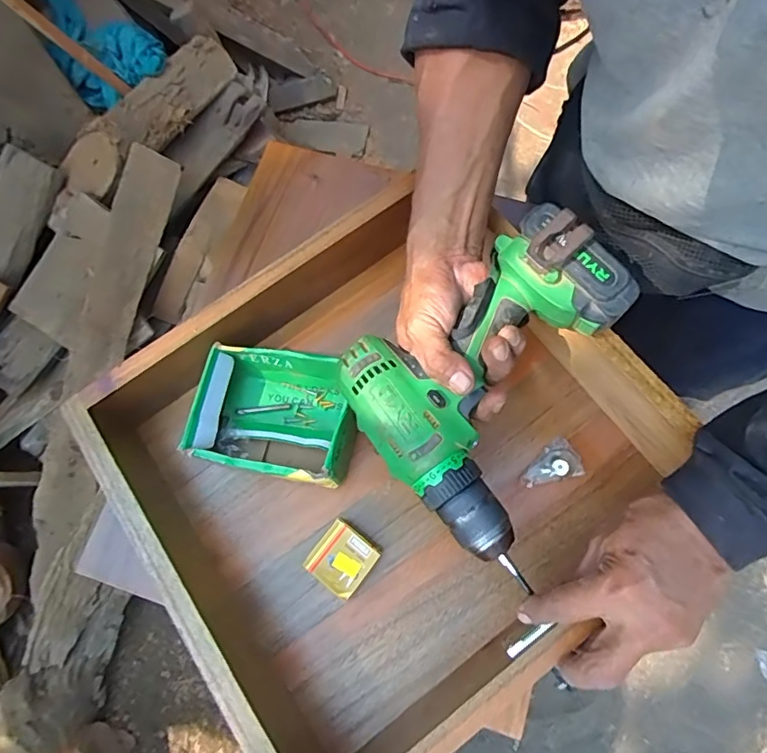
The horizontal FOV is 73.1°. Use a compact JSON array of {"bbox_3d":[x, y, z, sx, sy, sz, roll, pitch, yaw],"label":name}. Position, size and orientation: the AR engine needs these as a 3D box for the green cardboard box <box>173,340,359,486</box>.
[{"bbox_3d":[-0.088,0.031,0.450,0.134,0.055,0.110,11,73,6],"label":"green cardboard box"}]

